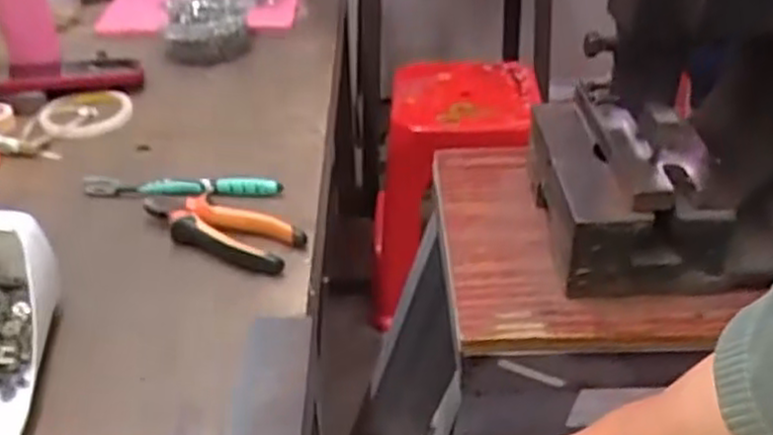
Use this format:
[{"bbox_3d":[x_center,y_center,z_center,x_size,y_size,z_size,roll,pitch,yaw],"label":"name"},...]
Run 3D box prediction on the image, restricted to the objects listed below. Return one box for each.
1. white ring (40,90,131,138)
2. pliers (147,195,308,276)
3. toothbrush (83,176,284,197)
[{"bbox_3d":[-0.338,-0.115,0.856,0.099,0.015,0.097,-1,35,1],"label":"white ring"},{"bbox_3d":[-0.149,0.010,0.659,0.152,0.026,0.055,16,38,21],"label":"pliers"},{"bbox_3d":[-0.194,-0.028,0.722,0.188,0.020,0.018,1,35,1],"label":"toothbrush"}]

